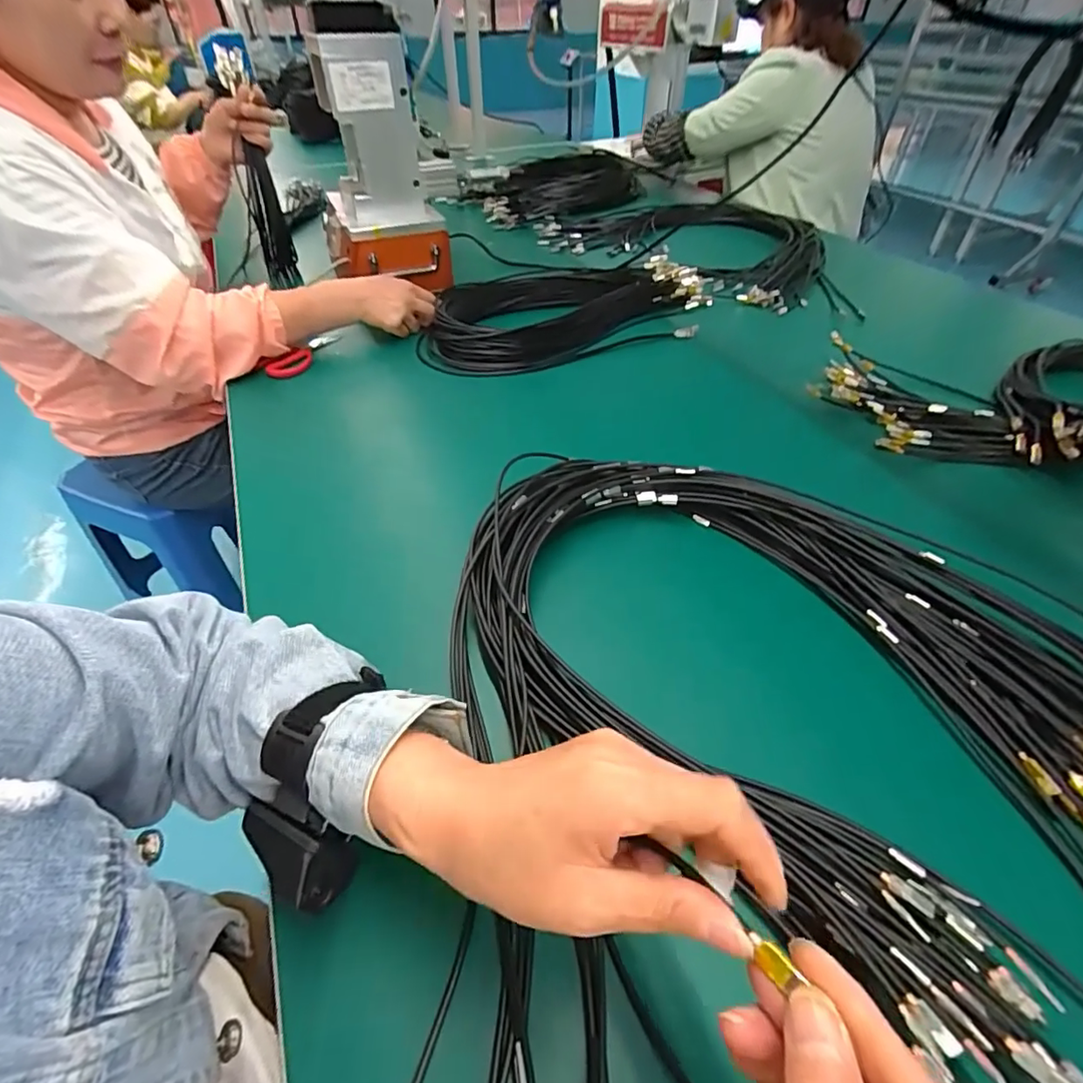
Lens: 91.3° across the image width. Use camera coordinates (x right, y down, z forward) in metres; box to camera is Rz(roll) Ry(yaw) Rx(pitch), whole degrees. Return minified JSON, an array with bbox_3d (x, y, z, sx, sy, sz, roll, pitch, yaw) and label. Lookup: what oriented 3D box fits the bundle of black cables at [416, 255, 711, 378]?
[{"bbox_3d":[0.040,-0.367,0.821,0.469,0.033,0.281,-19,47,-17],"label":"bundle of black cables"}]

